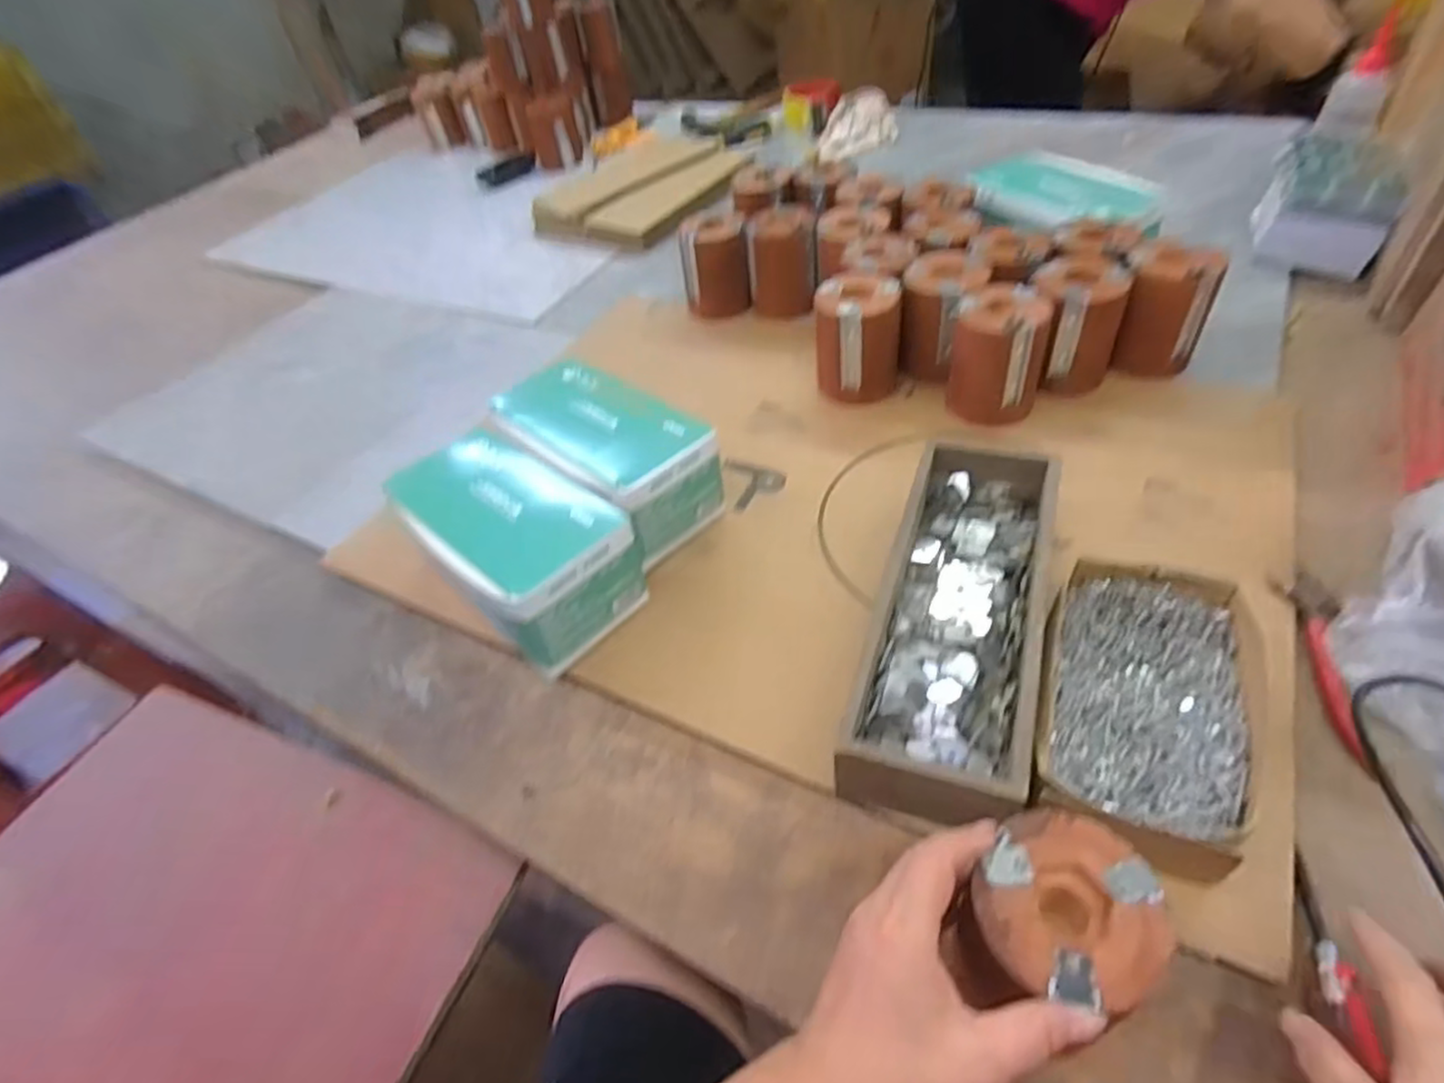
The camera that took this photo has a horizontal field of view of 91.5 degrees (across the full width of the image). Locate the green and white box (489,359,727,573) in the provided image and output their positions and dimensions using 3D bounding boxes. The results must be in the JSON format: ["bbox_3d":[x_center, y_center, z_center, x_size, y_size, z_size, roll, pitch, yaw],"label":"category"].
[{"bbox_3d":[-0.107,-0.073,0.615,0.213,0.091,0.109,29,58,32],"label":"green and white box"}]

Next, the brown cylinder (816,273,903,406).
[{"bbox_3d":[0.133,-0.196,0.689,0.078,0.105,0.072,1,47,11],"label":"brown cylinder"}]

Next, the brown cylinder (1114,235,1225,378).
[{"bbox_3d":[0.407,-0.211,0.652,0.073,0.106,0.074,22,54,27],"label":"brown cylinder"}]

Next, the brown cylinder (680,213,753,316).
[{"bbox_3d":[-0.007,-0.326,0.828,0.076,0.095,0.058,-9,46,2],"label":"brown cylinder"}]

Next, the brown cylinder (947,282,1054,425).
[{"bbox_3d":[0.252,-0.169,0.641,0.076,0.101,0.073,13,51,21],"label":"brown cylinder"}]

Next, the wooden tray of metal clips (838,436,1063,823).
[{"bbox_3d":[0.164,0.046,0.483,0.101,0.067,0.304,11,50,20],"label":"wooden tray of metal clips"}]

